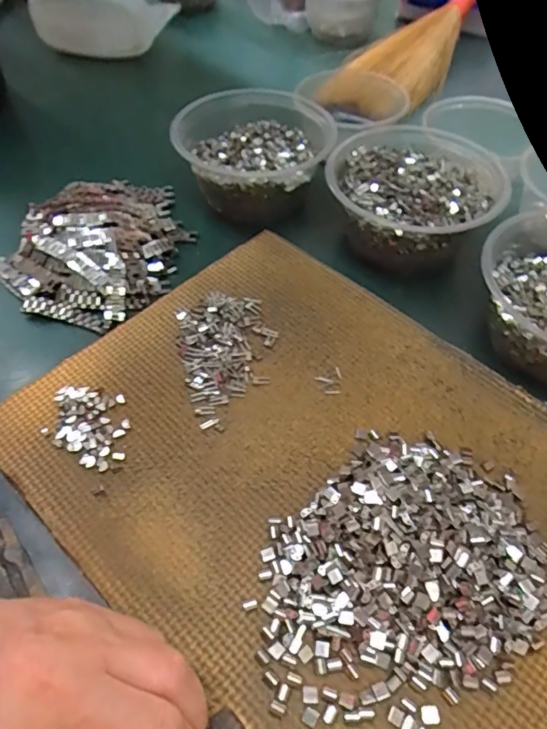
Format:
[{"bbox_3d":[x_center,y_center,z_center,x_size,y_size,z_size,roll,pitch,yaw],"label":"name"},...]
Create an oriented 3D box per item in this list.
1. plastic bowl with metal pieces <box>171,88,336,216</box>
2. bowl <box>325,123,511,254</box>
[{"bbox_3d":[-0.014,-0.183,0.450,0.124,0.060,0.123,-1,53,1],"label":"plastic bowl with metal pieces"},{"bbox_3d":[0.116,-0.139,0.417,0.129,0.057,0.140,-1,53,1],"label":"bowl"}]

